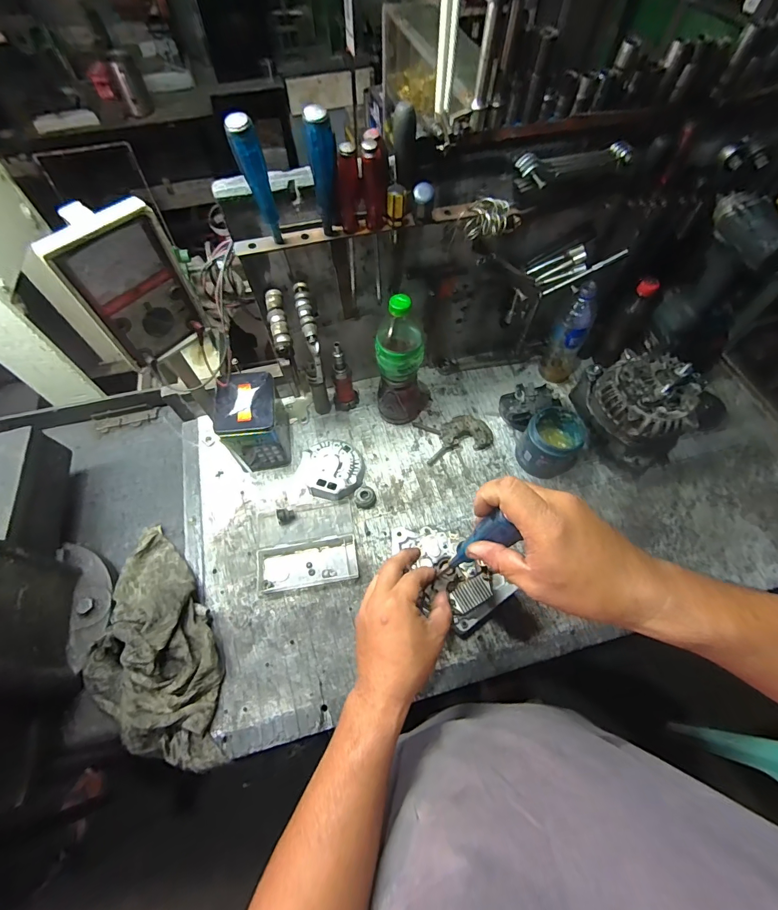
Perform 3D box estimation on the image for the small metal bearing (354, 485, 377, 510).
[{"bbox_3d":[-0.042,0.073,0.692,0.038,0.015,0.042,-2,61,-1],"label":"small metal bearing"}]

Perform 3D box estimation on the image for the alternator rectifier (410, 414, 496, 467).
[{"bbox_3d":[0.129,-0.041,0.747,0.134,0.028,0.090,-11,62,-6],"label":"alternator rectifier"}]

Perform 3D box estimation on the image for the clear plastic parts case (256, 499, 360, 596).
[{"bbox_3d":[-0.138,0.148,0.654,0.161,0.023,0.135,-7,61,-4],"label":"clear plastic parts case"}]

